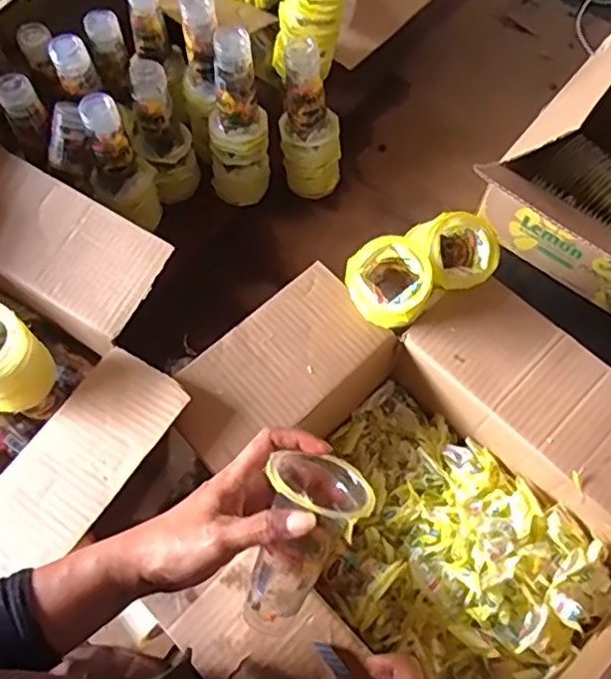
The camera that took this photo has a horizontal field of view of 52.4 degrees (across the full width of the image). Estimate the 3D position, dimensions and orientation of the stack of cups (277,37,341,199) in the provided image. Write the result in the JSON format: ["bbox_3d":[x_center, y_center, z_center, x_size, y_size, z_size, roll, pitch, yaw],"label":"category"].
[{"bbox_3d":[0.008,-0.281,0.817,0.081,0.203,0.067,1,65,-1],"label":"stack of cups"}]

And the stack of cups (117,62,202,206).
[{"bbox_3d":[-0.189,-0.264,0.808,0.077,0.184,0.091,-15,66,-9],"label":"stack of cups"}]

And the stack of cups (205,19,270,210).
[{"bbox_3d":[-0.088,-0.274,0.795,0.080,0.236,0.064,-8,65,-5],"label":"stack of cups"}]

